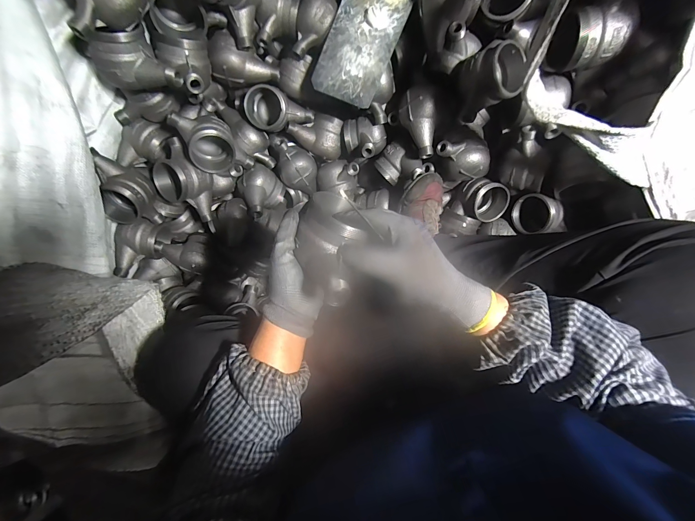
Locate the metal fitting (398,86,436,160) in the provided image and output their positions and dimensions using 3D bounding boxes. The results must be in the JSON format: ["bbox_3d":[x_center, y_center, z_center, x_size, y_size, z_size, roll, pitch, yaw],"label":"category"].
[{"bbox_3d":[0.134,-0.247,0.538,0.059,0.057,0.120,-18,101,-5],"label":"metal fitting"}]

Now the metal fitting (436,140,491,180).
[{"bbox_3d":[0.213,-0.184,0.551,0.099,0.068,0.060,-12,78,-3],"label":"metal fitting"}]

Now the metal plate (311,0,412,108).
[{"bbox_3d":[0.028,-0.391,0.509,0.117,0.010,0.229,25,100,7],"label":"metal plate"}]

